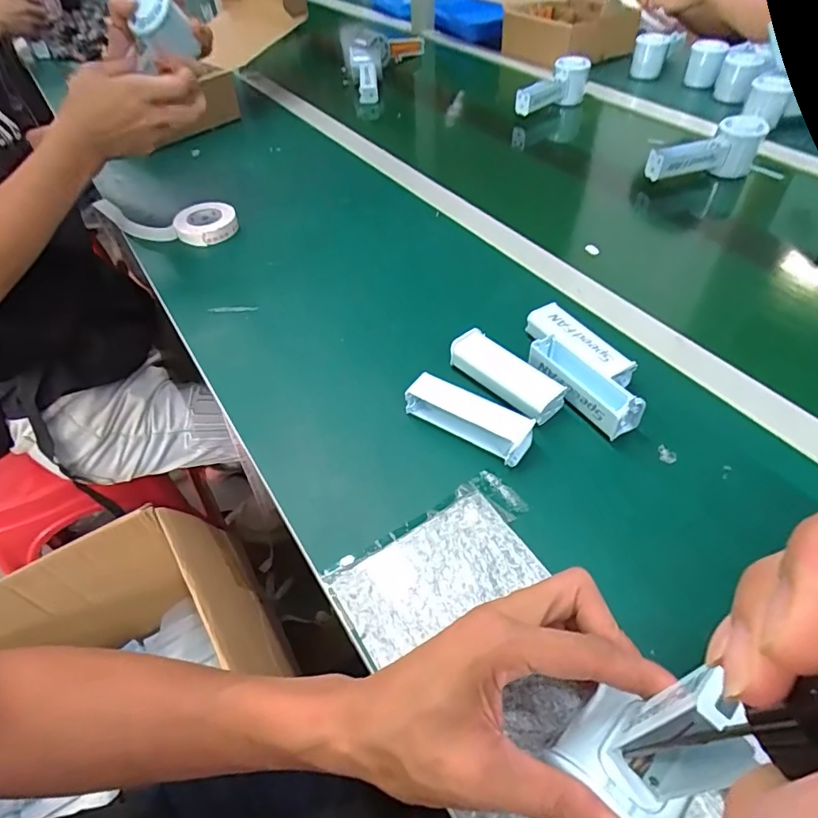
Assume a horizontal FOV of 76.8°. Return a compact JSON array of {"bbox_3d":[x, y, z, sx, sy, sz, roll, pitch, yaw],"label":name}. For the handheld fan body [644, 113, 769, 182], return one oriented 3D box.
[{"bbox_3d":[0.380,-0.331,0.672,0.156,0.061,0.044,-16,50,-11],"label":"handheld fan body"}]

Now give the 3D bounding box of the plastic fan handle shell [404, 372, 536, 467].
[{"bbox_3d":[0.047,0.007,0.411,0.102,0.035,0.031,27,55,24],"label":"plastic fan handle shell"}]

